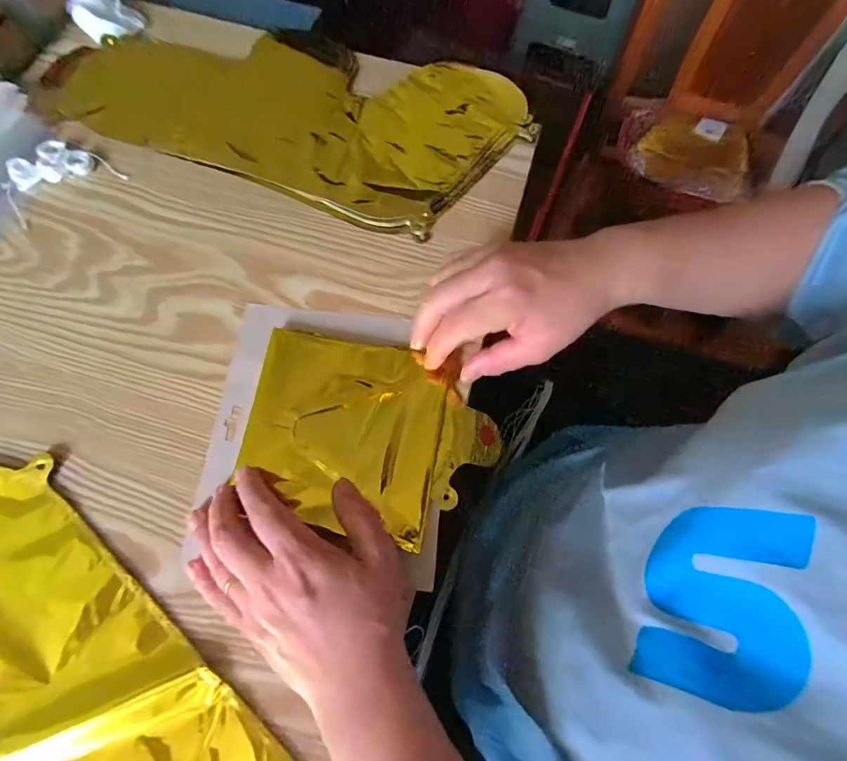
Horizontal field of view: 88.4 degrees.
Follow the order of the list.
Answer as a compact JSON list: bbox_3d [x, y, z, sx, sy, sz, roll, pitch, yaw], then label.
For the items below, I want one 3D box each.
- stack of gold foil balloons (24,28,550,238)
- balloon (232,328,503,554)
[{"bbox_3d":[-0.123,-0.269,0.415,0.415,0.016,0.211,20,71,6],"label":"stack of gold foil balloons"},{"bbox_3d":[-0.038,0.037,0.310,0.172,0.013,0.127,14,70,4],"label":"balloon"}]

